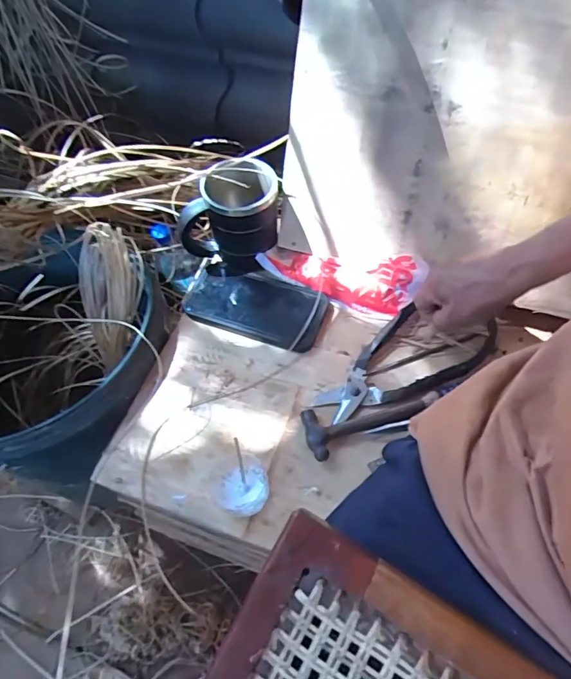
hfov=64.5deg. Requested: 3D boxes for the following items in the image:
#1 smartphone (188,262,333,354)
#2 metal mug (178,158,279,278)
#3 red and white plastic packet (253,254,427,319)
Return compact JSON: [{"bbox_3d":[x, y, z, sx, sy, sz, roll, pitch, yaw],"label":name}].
[{"bbox_3d":[-0.035,-0.041,0.541,0.165,0.018,0.081,18,60,12],"label":"smartphone"},{"bbox_3d":[-0.067,-0.140,0.534,0.115,0.109,0.076,-12,58,-6],"label":"metal mug"},{"bbox_3d":[0.061,-0.067,0.534,0.181,0.022,0.070,6,99,12],"label":"red and white plastic packet"}]

